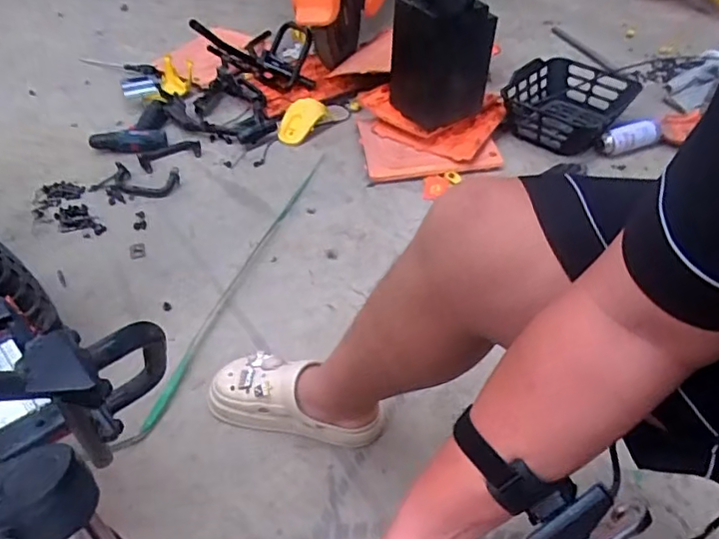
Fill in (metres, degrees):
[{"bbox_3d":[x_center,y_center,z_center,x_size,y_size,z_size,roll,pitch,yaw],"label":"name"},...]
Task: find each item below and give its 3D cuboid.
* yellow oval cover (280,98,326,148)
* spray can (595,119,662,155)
[{"bbox_3d":[-0.145,-0.394,1.488,0.089,0.062,0.189,13,46,14],"label":"yellow oval cover"},{"bbox_3d":[0.673,-0.327,1.403,0.177,0.066,0.055,-14,46,-14],"label":"spray can"}]

